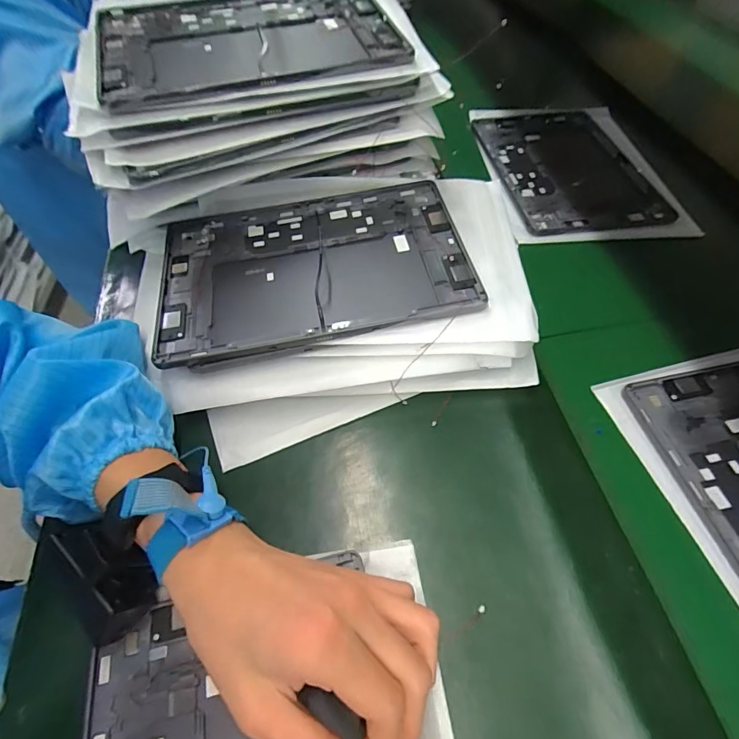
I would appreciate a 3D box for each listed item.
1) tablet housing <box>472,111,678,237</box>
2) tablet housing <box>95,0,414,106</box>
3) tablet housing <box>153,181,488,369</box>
[{"bbox_3d":[0.244,-0.254,0.555,0.173,0.013,0.257,-4,54,-2],"label":"tablet housing"},{"bbox_3d":[-0.106,-0.291,0.391,0.250,0.013,0.162,-15,60,-9],"label":"tablet housing"},{"bbox_3d":[-0.049,-0.087,0.377,0.255,0.015,0.165,-11,56,-3],"label":"tablet housing"}]

